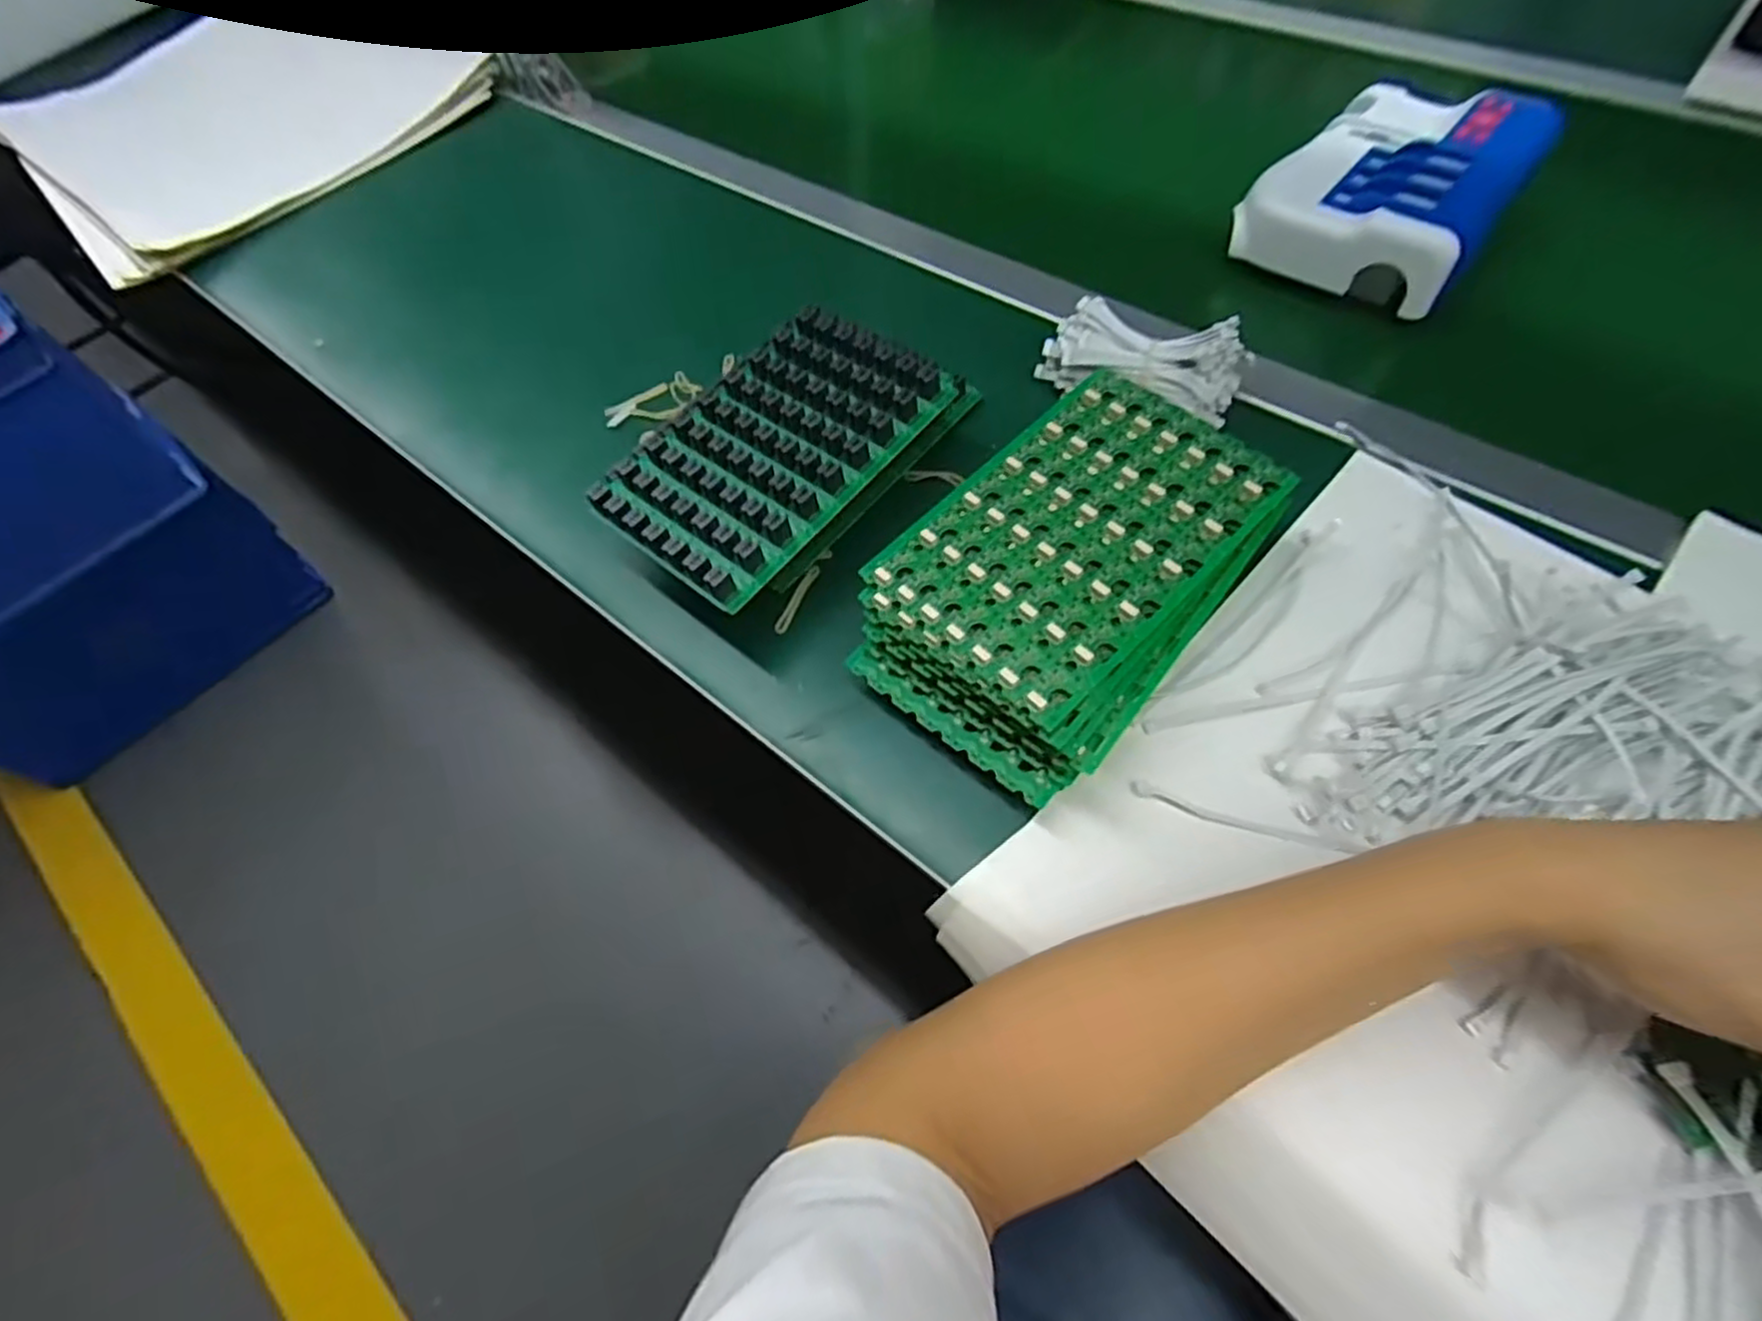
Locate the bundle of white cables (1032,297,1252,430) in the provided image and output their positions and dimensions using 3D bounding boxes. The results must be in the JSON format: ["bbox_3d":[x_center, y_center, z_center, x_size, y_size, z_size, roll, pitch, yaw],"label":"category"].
[{"bbox_3d":[0.161,-0.184,0.460,0.117,0.044,0.050,20,64,17],"label":"bundle of white cables"}]

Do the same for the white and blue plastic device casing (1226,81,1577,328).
[{"bbox_3d":[0.347,-0.325,0.512,0.139,0.073,0.181,37,70,23],"label":"white and blue plastic device casing"}]

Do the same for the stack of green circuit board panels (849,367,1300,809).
[{"bbox_3d":[0.095,-0.048,0.383,0.137,0.058,0.209,37,70,23],"label":"stack of green circuit board panels"}]

